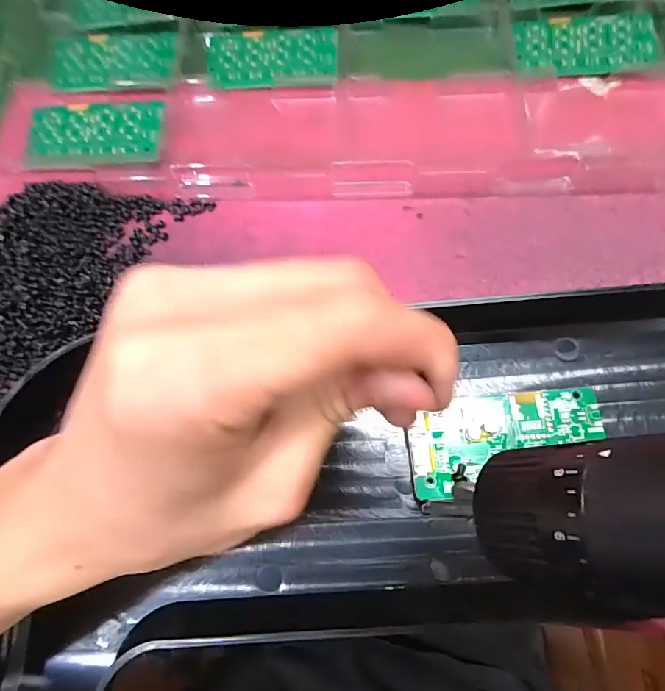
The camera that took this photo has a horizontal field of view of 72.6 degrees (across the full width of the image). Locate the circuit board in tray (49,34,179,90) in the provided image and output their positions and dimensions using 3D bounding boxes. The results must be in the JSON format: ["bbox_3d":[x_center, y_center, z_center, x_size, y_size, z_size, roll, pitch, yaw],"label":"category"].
[{"bbox_3d":[-0.159,-0.208,0.330,0.090,0.005,0.047,0,71,2],"label":"circuit board in tray"}]

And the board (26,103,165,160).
[{"bbox_3d":[-0.159,-0.143,0.305,0.089,0.005,0.046,-2,71,1],"label":"board"}]

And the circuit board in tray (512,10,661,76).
[{"bbox_3d":[0.177,-0.214,0.319,0.092,0.009,0.048,1,71,2],"label":"circuit board in tray"}]

